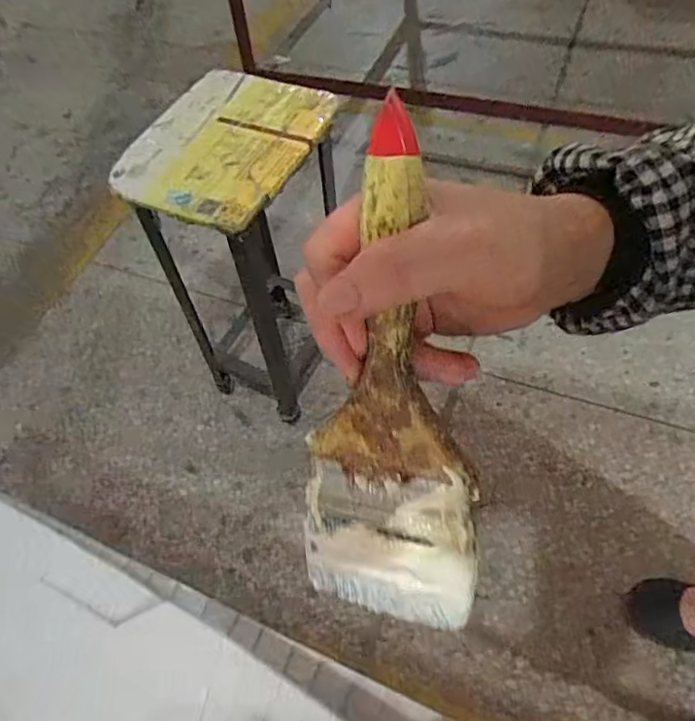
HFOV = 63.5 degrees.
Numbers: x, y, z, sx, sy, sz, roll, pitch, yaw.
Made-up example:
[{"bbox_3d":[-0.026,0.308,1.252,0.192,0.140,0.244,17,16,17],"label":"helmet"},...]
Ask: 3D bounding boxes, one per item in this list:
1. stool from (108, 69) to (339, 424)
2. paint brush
[{"bbox_3d":[-0.148,-0.163,0.991,0.223,0.541,0.301,22,63,18],"label":"stool"},{"bbox_3d":[0.015,0.010,0.220,0.067,0.032,0.196,-1,101,3],"label":"paint brush"}]

